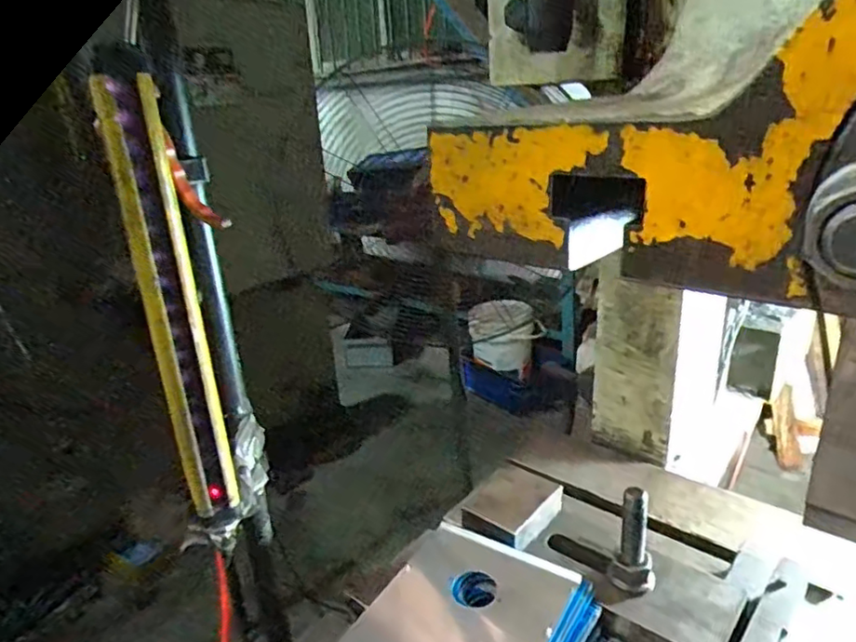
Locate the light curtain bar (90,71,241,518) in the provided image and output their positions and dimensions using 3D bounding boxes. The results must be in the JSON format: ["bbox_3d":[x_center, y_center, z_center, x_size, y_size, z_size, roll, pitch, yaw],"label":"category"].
[{"bbox_3d":[-0.195,0.000,0.461,0.050,0.335,0.063,-12,22,-23],"label":"light curtain bar"}]

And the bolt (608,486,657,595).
[{"bbox_3d":[0.180,0.193,0.522,0.027,0.091,0.032,-20,26,-38],"label":"bolt"}]

